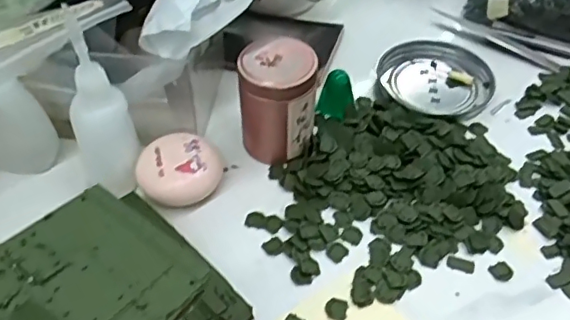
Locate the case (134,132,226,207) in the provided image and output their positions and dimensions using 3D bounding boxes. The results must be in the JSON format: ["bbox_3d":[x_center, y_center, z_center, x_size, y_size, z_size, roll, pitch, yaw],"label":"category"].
[{"bbox_3d":[-0.060,0.008,0.330,0.049,0.023,0.042,-15,50,-15],"label":"case"}]

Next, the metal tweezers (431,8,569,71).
[{"bbox_3d":[0.193,-0.083,0.421,0.164,0.009,0.029,20,50,16],"label":"metal tweezers"}]

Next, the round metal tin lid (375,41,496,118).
[{"bbox_3d":[0.106,-0.058,0.402,0.069,0.011,0.075,1,48,-1],"label":"round metal tin lid"}]

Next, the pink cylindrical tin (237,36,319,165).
[{"bbox_3d":[-0.004,-0.036,0.337,0.044,0.063,0.037,1,47,-1],"label":"pink cylindrical tin"}]

